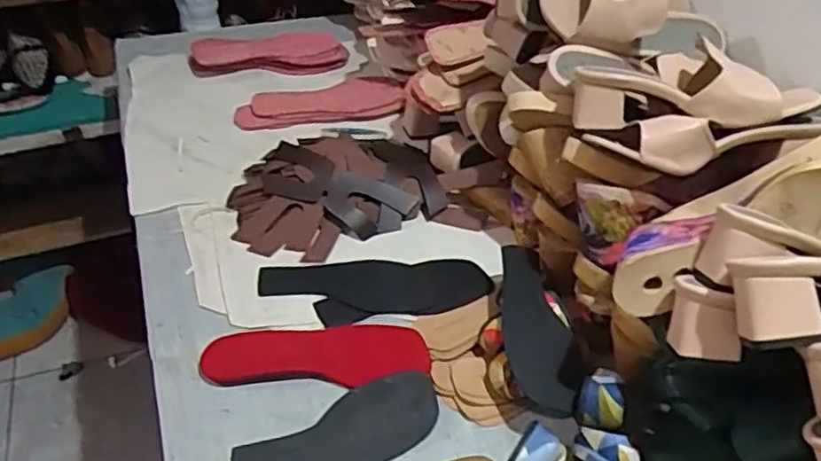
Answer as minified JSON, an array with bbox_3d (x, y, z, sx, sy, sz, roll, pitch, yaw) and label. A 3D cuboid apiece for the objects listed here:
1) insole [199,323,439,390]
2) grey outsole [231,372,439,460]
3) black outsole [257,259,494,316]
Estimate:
[{"bbox_3d":[-0.100,0.135,0.711,0.232,0.013,0.076,-5,43,-8],"label":"insole"},{"bbox_3d":[-0.072,0.198,0.660,0.202,0.013,0.082,-10,54,-12],"label":"grey outsole"},{"bbox_3d":[-0.044,0.066,0.801,0.270,0.009,0.087,1,43,-1],"label":"black outsole"}]

